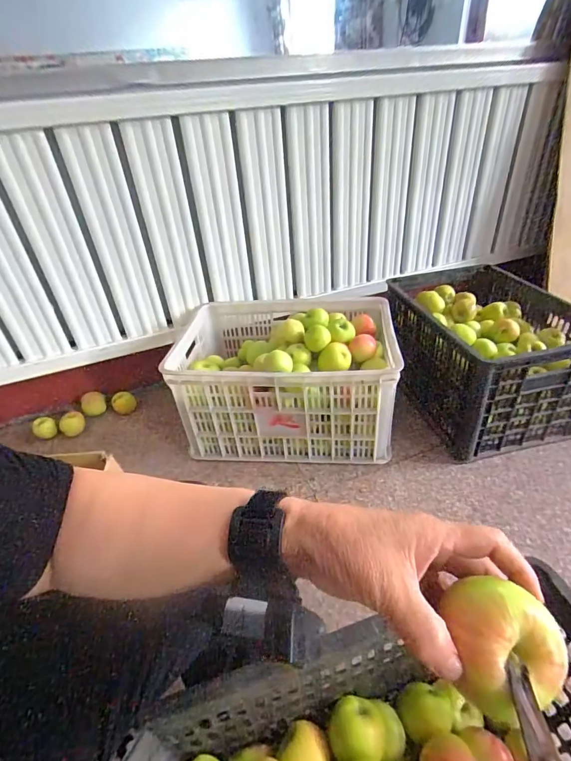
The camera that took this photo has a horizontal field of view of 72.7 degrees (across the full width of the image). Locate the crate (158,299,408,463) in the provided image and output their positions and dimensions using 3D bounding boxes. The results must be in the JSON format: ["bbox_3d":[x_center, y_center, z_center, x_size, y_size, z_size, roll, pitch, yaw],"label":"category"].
[{"bbox_3d":[-0.002,-0.048,0.997,0.526,0.231,0.359,1,36,9],"label":"crate"}]

